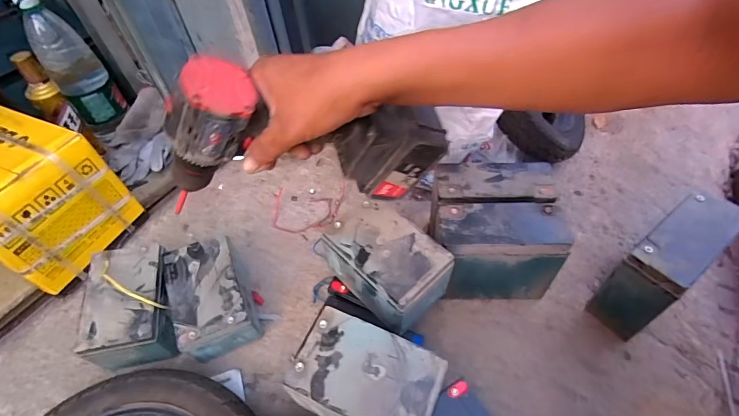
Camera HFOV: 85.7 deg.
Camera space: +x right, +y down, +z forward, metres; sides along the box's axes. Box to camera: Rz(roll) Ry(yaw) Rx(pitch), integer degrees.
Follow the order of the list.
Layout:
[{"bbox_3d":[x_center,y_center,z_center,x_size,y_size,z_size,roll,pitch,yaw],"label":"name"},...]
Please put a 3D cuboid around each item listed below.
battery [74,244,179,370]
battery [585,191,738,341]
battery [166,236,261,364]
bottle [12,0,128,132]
[{"bbox_3d":[-0.341,0.144,0.589,0.108,0.102,0.152,-10,56,-6],"label":"battery"},{"bbox_3d":[0.425,0.087,0.588,0.185,0.174,0.076,-32,59,-20],"label":"battery"},{"bbox_3d":[-0.231,0.136,0.600,0.105,0.099,0.147,-21,56,-13],"label":"battery"},{"bbox_3d":[-0.536,-0.252,0.729,0.088,0.240,0.076,-33,54,-19],"label":"bottle"}]

